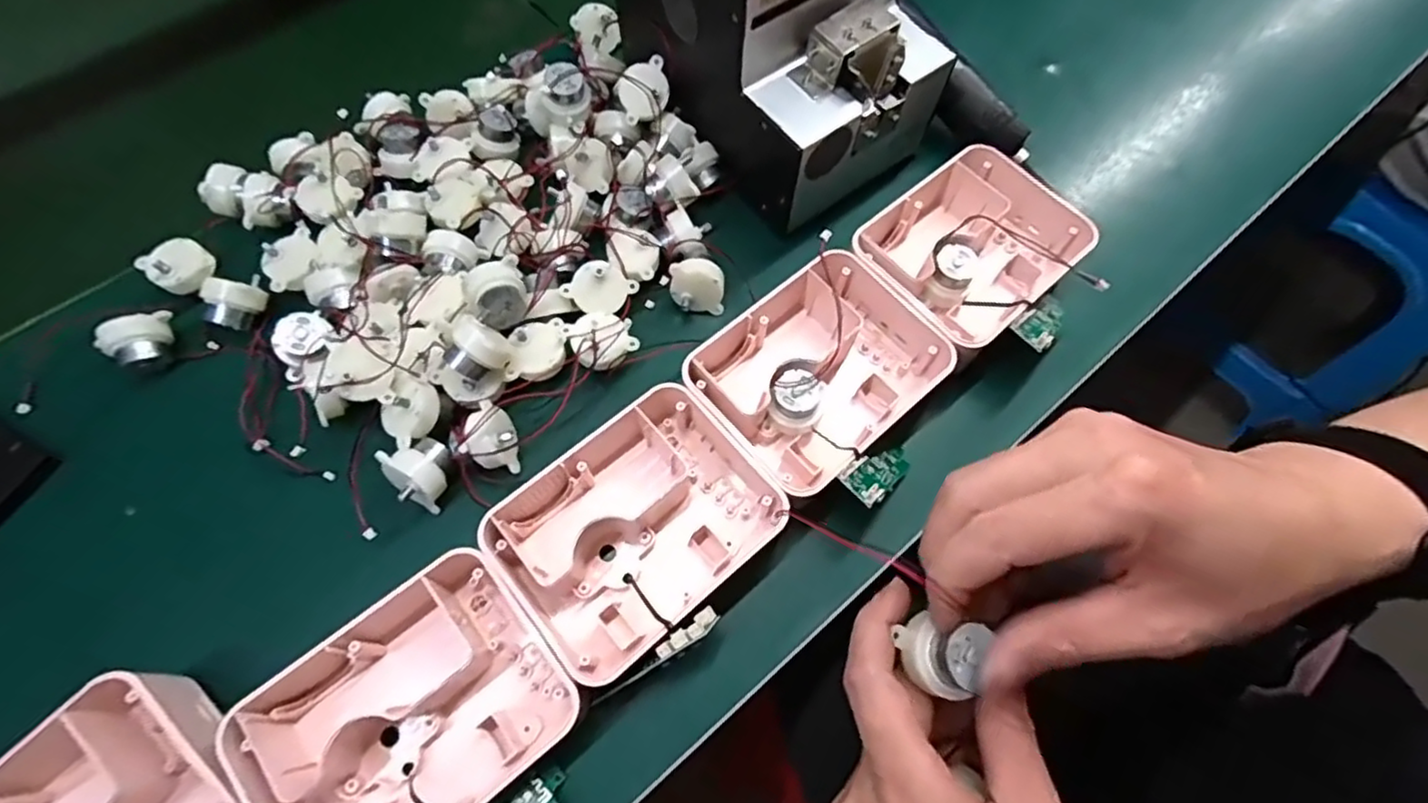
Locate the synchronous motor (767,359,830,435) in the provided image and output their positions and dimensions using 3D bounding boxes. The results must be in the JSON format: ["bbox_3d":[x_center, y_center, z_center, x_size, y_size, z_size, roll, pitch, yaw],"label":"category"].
[{"bbox_3d":[0.045,-0.003,0.353,0.028,0.028,0.032,17,66,9],"label":"synchronous motor"}]

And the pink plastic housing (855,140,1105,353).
[{"bbox_3d":[0.155,-0.084,0.411,0.125,0.070,0.098,-39,70,-16],"label":"pink plastic housing"}]

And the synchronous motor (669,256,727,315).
[{"bbox_3d":[-0.010,-0.069,0.391,0.034,0.032,0.016,9,39,-5],"label":"synchronous motor"}]

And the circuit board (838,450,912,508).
[{"bbox_3d":[0.087,0.037,0.338,0.058,0.010,0.023,-15,58,-50],"label":"circuit board"}]

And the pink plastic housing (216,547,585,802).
[{"bbox_3d":[-0.138,0.140,0.292,0.131,0.040,0.106,-42,71,-17],"label":"pink plastic housing"}]

